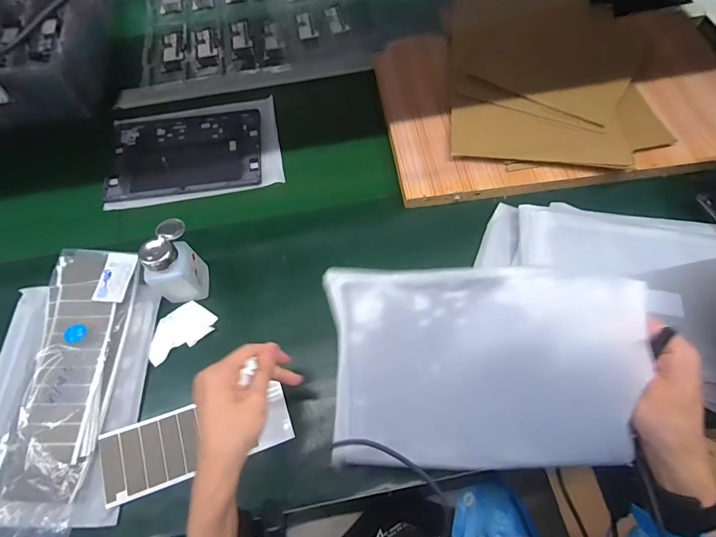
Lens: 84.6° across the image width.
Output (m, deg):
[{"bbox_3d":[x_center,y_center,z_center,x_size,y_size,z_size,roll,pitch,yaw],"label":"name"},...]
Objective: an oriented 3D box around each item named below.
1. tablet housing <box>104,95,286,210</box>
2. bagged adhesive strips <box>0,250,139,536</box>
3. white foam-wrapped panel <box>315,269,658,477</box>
[{"bbox_3d":[-0.275,-0.199,0.670,0.281,0.012,0.193,-11,65,-5],"label":"tablet housing"},{"bbox_3d":[-0.370,0.153,0.480,0.168,0.039,0.375,0,64,1],"label":"bagged adhesive strips"},{"bbox_3d":[0.108,0.098,0.370,0.268,0.023,0.189,0,89,18],"label":"white foam-wrapped panel"}]

